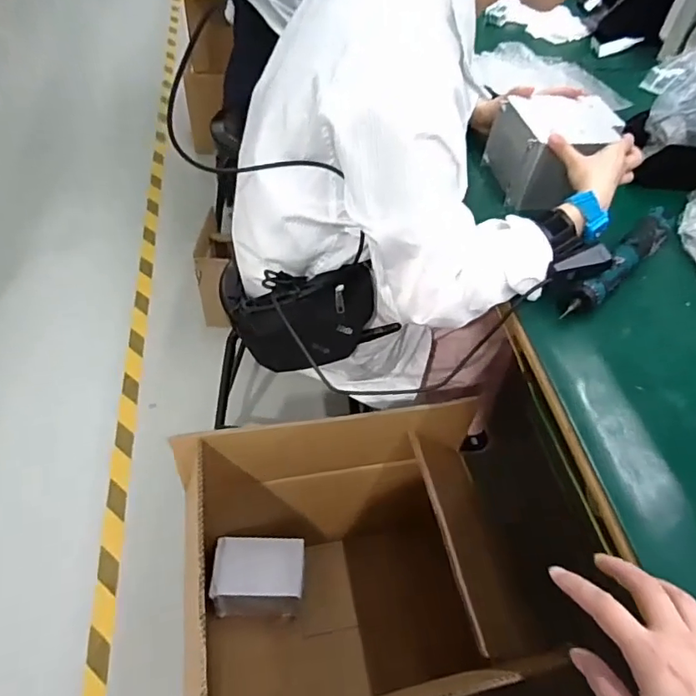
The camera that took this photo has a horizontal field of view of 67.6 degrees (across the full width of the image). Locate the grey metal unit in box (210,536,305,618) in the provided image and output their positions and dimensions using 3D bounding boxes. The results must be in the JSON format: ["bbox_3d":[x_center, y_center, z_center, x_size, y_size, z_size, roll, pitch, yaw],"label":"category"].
[{"bbox_3d":[-0.167,0.431,0.983,0.162,0.119,0.121,2,51,-4],"label":"grey metal unit in box"}]

